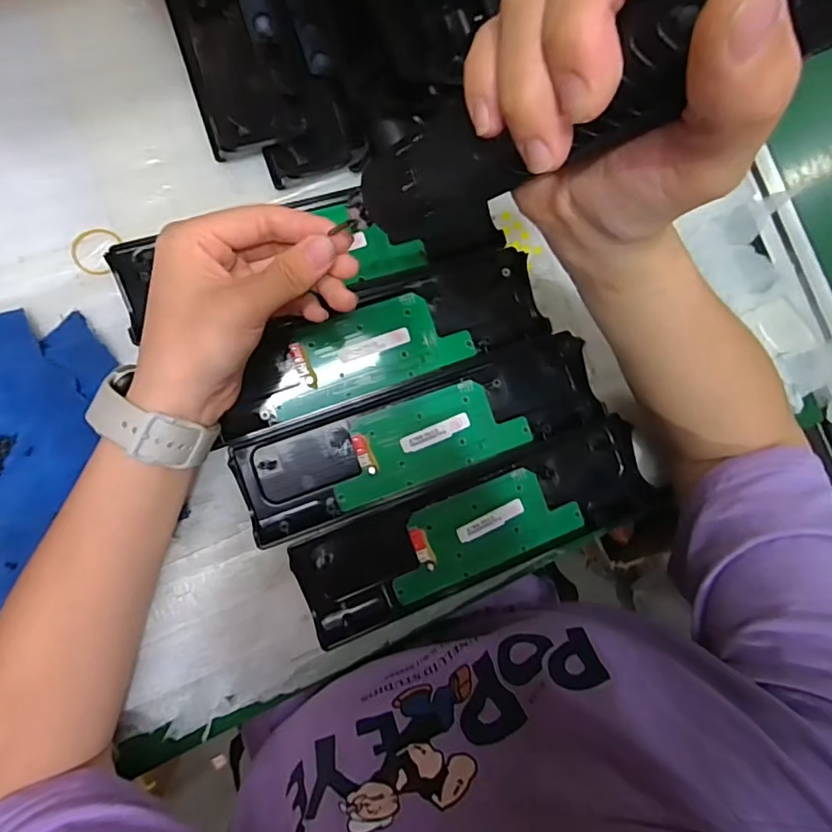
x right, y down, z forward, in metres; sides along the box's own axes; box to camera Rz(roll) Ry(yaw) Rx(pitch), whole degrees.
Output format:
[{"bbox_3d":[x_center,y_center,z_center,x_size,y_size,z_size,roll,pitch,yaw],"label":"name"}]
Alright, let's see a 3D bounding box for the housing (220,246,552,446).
[{"bbox_3d":[-0.022,-0.050,0.362,0.222,0.027,0.069,-21,90,-10],"label":"housing"}]

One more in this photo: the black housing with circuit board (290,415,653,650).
[{"bbox_3d":[0.045,0.080,0.367,0.243,0.024,0.071,-21,90,-10],"label":"black housing with circuit board"}]

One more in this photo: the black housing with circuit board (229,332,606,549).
[{"bbox_3d":[0.007,0.012,0.362,0.245,0.019,0.066,-19,90,-10],"label":"black housing with circuit board"}]

